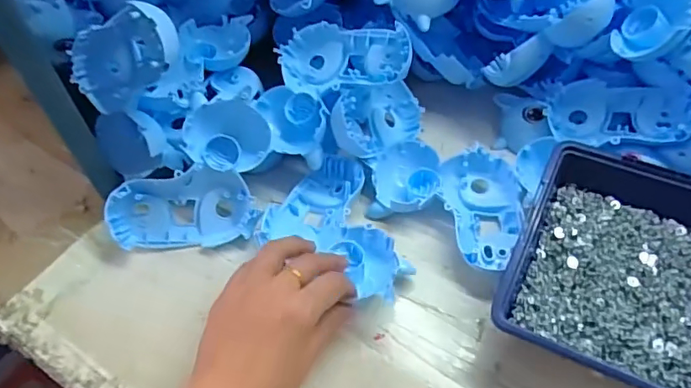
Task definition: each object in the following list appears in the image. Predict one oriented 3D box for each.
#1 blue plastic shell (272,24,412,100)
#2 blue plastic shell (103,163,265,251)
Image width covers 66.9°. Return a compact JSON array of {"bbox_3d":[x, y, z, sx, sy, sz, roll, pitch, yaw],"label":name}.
[{"bbox_3d":[-0.002,-0.120,0.470,0.118,0.046,0.068,0,50,4],"label":"blue plastic shell"},{"bbox_3d":[-0.139,0.014,0.447,0.120,0.067,0.042,-14,18,-14],"label":"blue plastic shell"}]

